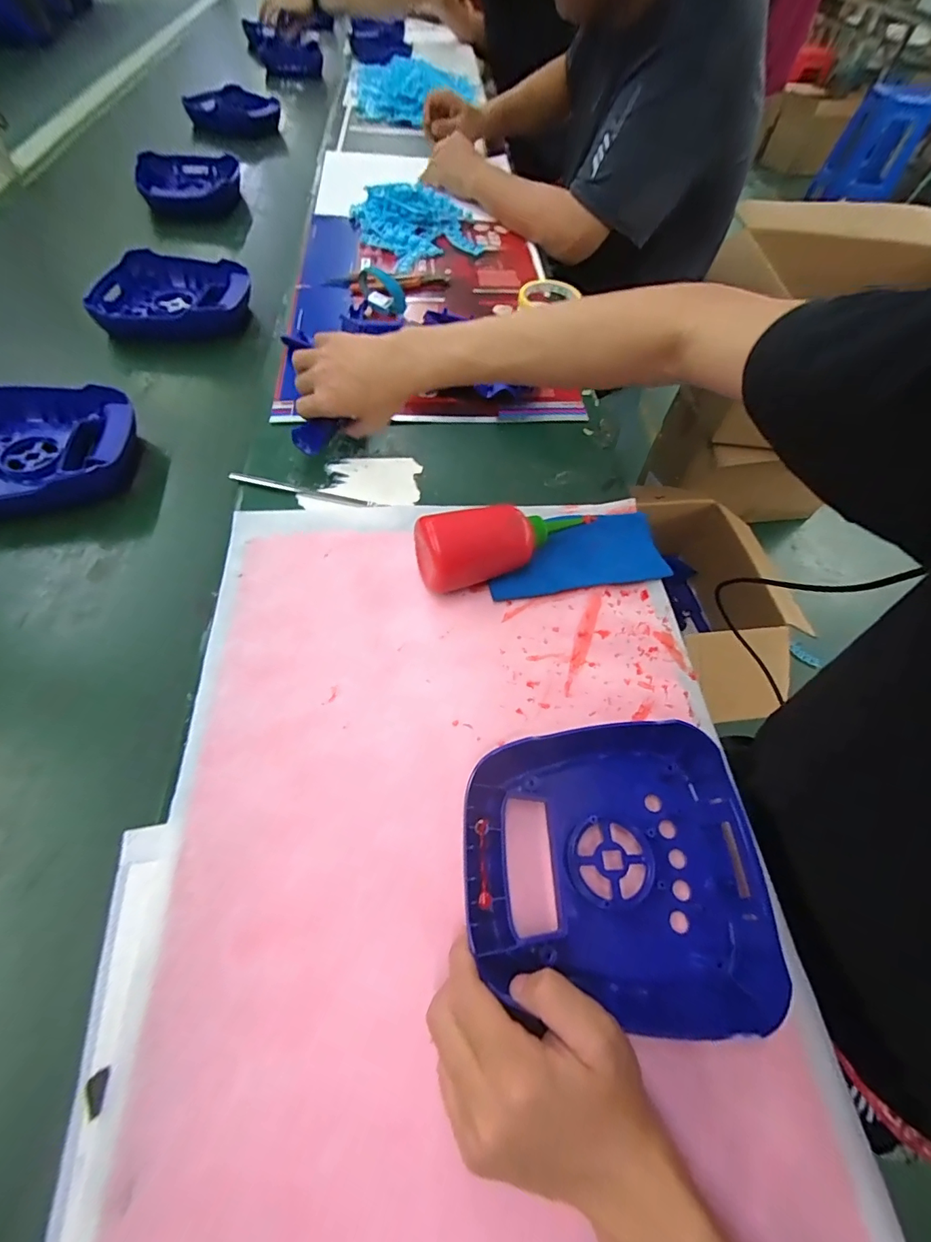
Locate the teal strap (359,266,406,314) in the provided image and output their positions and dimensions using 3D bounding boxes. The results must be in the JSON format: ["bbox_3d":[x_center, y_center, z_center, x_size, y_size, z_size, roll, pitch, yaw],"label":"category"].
[{"bbox_3d":[-0.119,-0.461,0.636,0.064,0.048,0.027,24,61,9],"label":"teal strap"}]

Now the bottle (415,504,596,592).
[{"bbox_3d":[0.037,-0.075,0.412,0.164,0.064,0.052,-20,63,-15],"label":"bottle"}]

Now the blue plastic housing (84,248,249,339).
[{"bbox_3d":[-0.398,-0.449,0.634,0.201,0.039,0.179,-5,61,-7],"label":"blue plastic housing"}]

